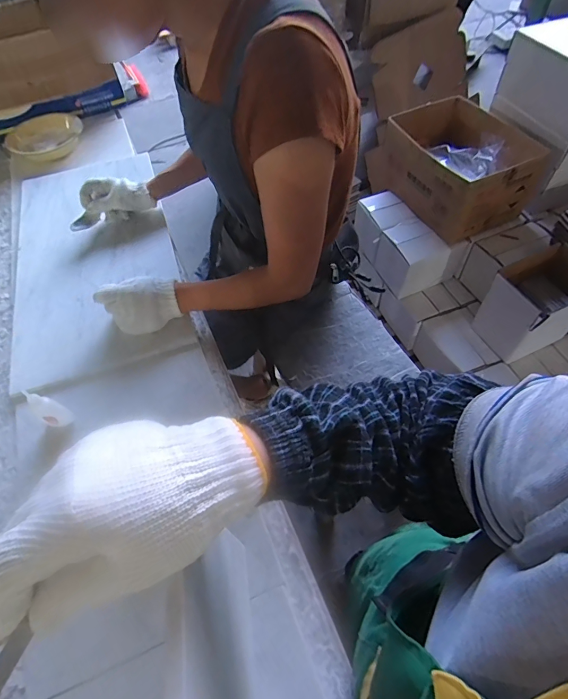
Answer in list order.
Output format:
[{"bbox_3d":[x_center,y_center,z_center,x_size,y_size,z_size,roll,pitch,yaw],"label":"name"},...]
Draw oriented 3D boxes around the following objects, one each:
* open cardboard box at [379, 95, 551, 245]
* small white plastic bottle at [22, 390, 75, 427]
[{"bbox_3d":[0.556,-0.590,1.278,0.305,0.287,0.408,-19,60,-8],"label":"open cardboard box"},{"bbox_3d":[-0.346,0.082,0.574,0.041,0.078,0.033,29,65,19],"label":"small white plastic bottle"}]

